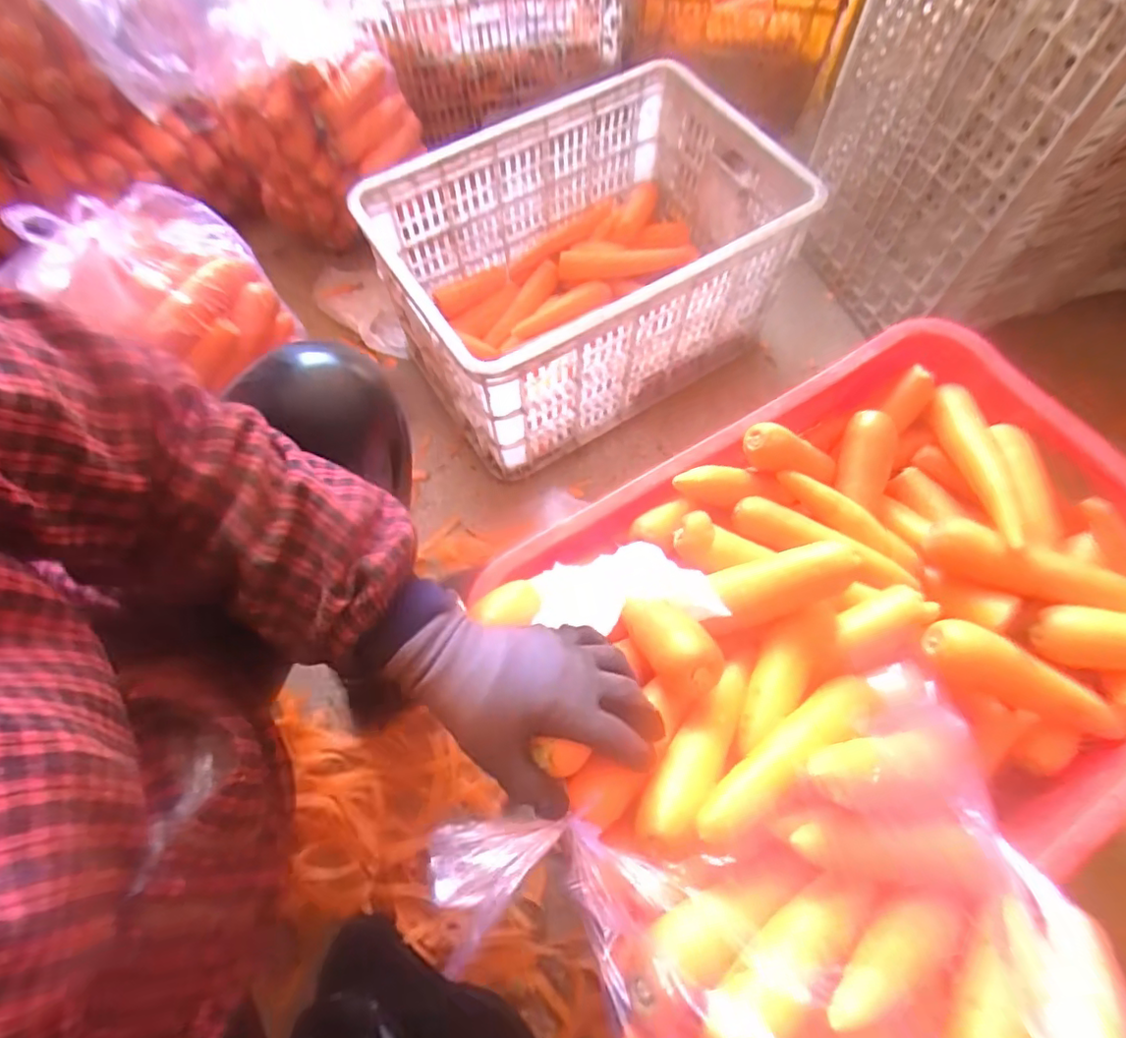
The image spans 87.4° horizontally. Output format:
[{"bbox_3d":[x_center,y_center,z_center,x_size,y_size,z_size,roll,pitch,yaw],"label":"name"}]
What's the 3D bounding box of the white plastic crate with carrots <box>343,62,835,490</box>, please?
[{"bbox_3d":[0.031,-0.355,0.848,0.515,0.251,0.352,-31,70,-12],"label":"white plastic crate with carrots"}]

